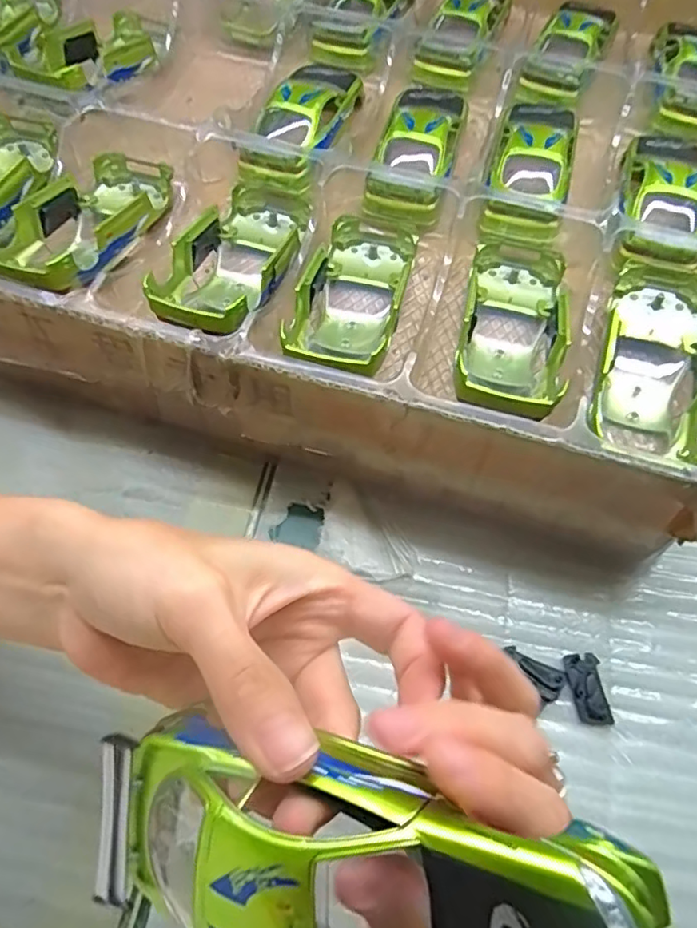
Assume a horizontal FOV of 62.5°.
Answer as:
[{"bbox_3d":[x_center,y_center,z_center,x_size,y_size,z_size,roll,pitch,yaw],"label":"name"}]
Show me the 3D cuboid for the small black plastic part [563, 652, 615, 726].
[{"bbox_3d":[0.122,0.114,0.291,0.018,0.004,0.033,-3,63,-4],"label":"small black plastic part"}]

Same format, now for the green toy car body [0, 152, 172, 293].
[{"bbox_3d":[-0.152,-0.138,0.338,0.065,0.036,0.142,9,47,2],"label":"green toy car body"}]

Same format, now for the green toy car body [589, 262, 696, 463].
[{"bbox_3d":[0.165,-0.060,0.309,0.054,0.033,0.109,16,63,6],"label":"green toy car body"}]

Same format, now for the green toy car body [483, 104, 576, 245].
[{"bbox_3d":[0.117,-0.190,0.365,0.047,0.025,0.131,15,63,6],"label":"green toy car body"}]

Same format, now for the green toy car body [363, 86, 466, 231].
[{"bbox_3d":[0.046,-0.206,0.375,0.047,0.029,0.125,15,63,5],"label":"green toy car body"}]

